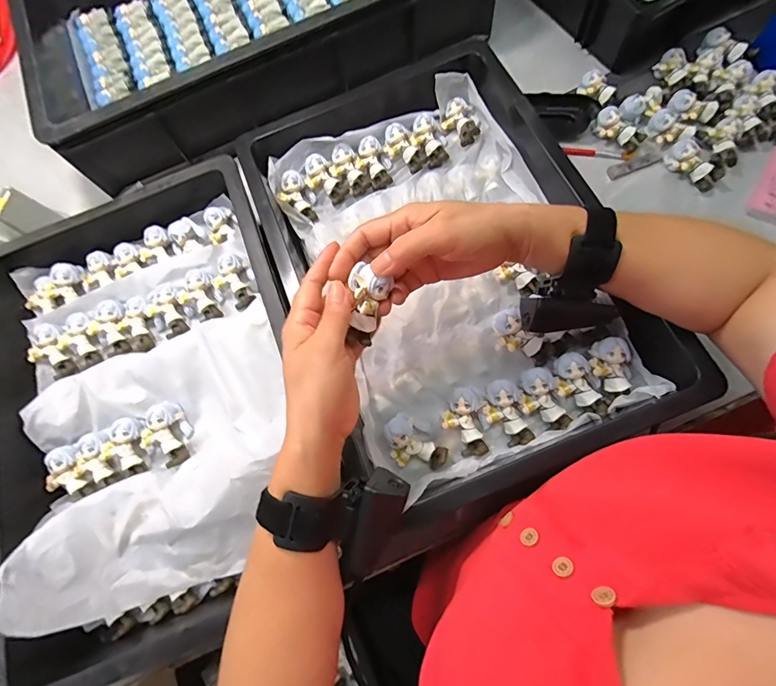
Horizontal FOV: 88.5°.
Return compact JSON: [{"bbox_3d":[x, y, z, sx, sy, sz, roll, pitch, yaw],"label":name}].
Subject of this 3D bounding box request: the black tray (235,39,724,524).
[{"bbox_3d":[0.051,-0.101,0.424,0.310,0.087,0.488,-23,72,-1],"label":"black tray"}]

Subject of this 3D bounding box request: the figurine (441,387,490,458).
[{"bbox_3d":[0.074,0.076,0.381,0.042,0.029,0.062,-8,72,4],"label":"figurine"}]

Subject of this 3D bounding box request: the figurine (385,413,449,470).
[{"bbox_3d":[0.025,0.097,0.380,0.044,0.029,0.062,-42,74,-7],"label":"figurine"}]

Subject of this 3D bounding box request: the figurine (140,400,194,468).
[{"bbox_3d":[-0.230,0.093,0.410,0.046,0.028,0.065,-26,72,-2],"label":"figurine"}]

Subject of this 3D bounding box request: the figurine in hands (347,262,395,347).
[{"bbox_3d":[-0.015,-0.027,0.300,0.030,0.022,0.061,6,109,3],"label":"figurine in hands"}]

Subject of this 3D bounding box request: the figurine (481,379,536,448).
[{"bbox_3d":[0.114,0.069,0.389,0.039,0.032,0.061,-11,72,3],"label":"figurine"}]

